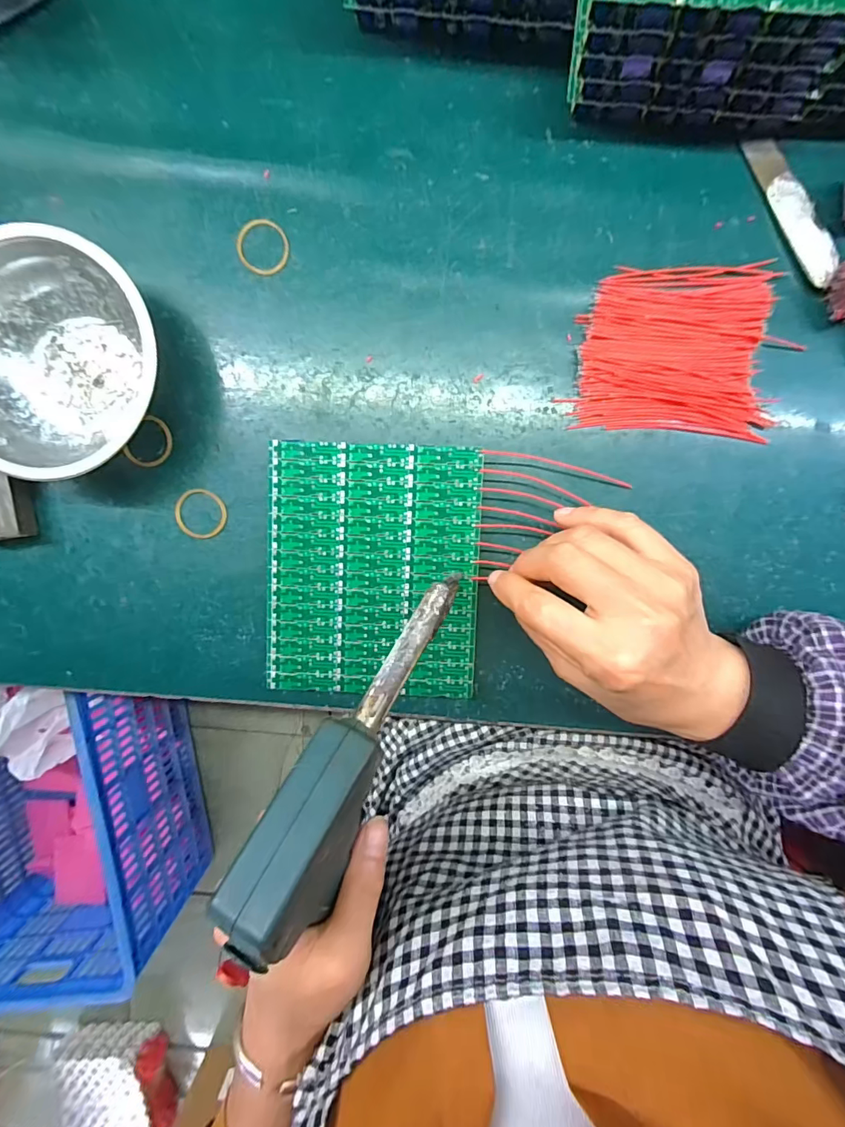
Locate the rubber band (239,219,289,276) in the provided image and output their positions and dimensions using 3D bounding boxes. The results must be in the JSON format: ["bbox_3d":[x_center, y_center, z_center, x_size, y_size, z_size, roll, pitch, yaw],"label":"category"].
[{"bbox_3d":[-0.094,-0.187,0.281,0.030,0.004,0.031,0,96,2],"label":"rubber band"}]

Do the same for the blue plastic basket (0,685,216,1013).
[{"bbox_3d":[-0.702,0.452,0.890,0.395,0.259,0.585,-7,96,3],"label":"blue plastic basket"}]

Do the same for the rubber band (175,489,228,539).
[{"bbox_3d":[-0.138,-0.031,0.297,0.032,0.004,0.031,0,96,2],"label":"rubber band"}]

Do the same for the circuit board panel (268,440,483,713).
[{"bbox_3d":[-0.030,0.005,0.287,0.124,0.004,0.149,2,95,2],"label":"circuit board panel"}]

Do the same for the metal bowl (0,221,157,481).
[{"bbox_3d":[-0.208,-0.114,0.272,0.122,0.041,0.127,30,95,-1],"label":"metal bowl"}]

